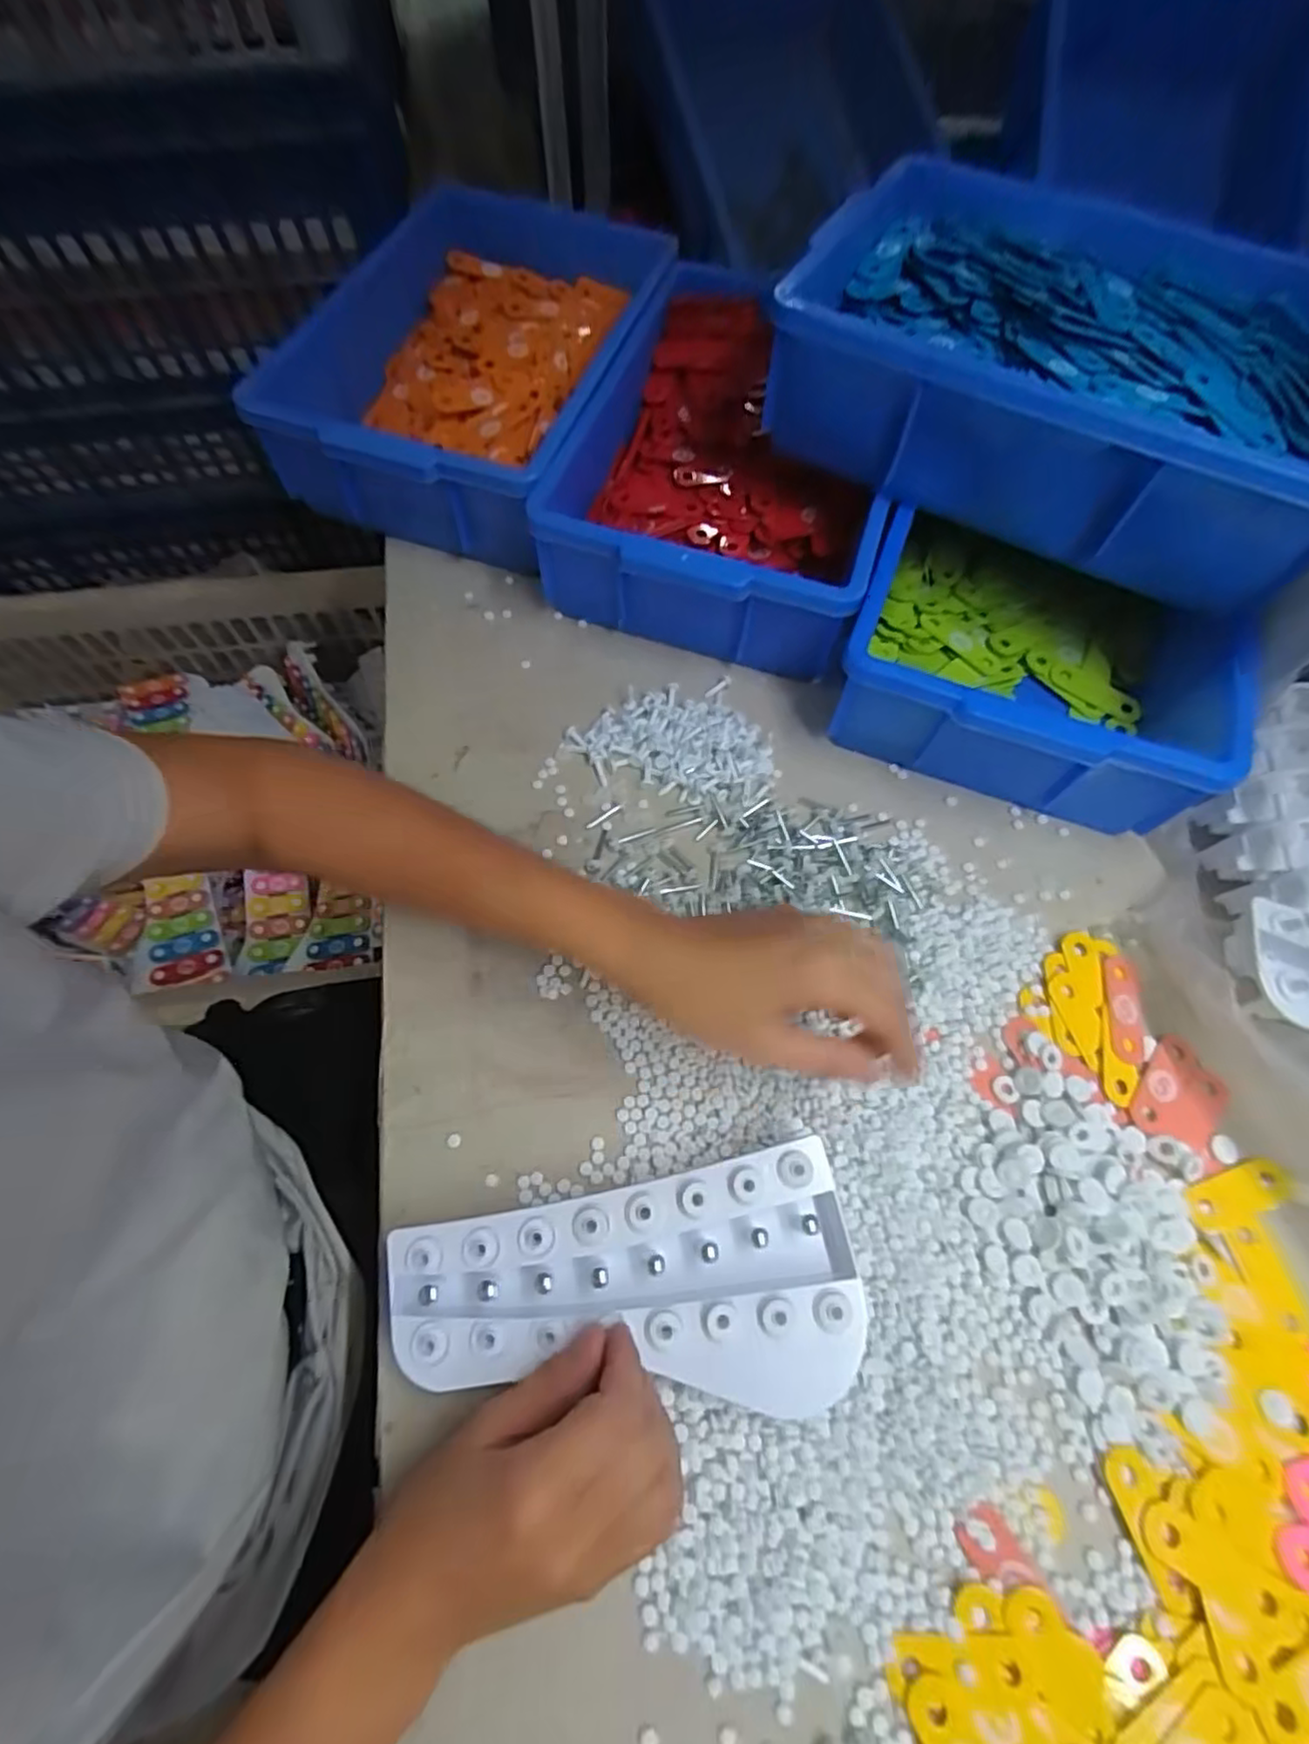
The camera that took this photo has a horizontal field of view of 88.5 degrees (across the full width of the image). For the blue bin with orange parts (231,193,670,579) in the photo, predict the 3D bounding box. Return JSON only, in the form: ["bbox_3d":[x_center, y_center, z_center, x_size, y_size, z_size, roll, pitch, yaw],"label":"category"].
[{"bbox_3d":[-0.153,-0.443,0.590,0.263,0.109,0.373,17,67,6],"label":"blue bin with orange parts"}]

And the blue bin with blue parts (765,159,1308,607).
[{"bbox_3d":[0.281,-0.339,0.461,0.359,0.102,0.258,29,68,10],"label":"blue bin with blue parts"}]

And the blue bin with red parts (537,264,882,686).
[{"bbox_3d":[0.069,-0.333,0.553,0.241,0.094,0.348,18,67,6],"label":"blue bin with red parts"}]

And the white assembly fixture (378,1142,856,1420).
[{"bbox_3d":[-0.015,0.205,0.340,0.225,0.029,0.108,-1,66,-4],"label":"white assembly fixture"}]

